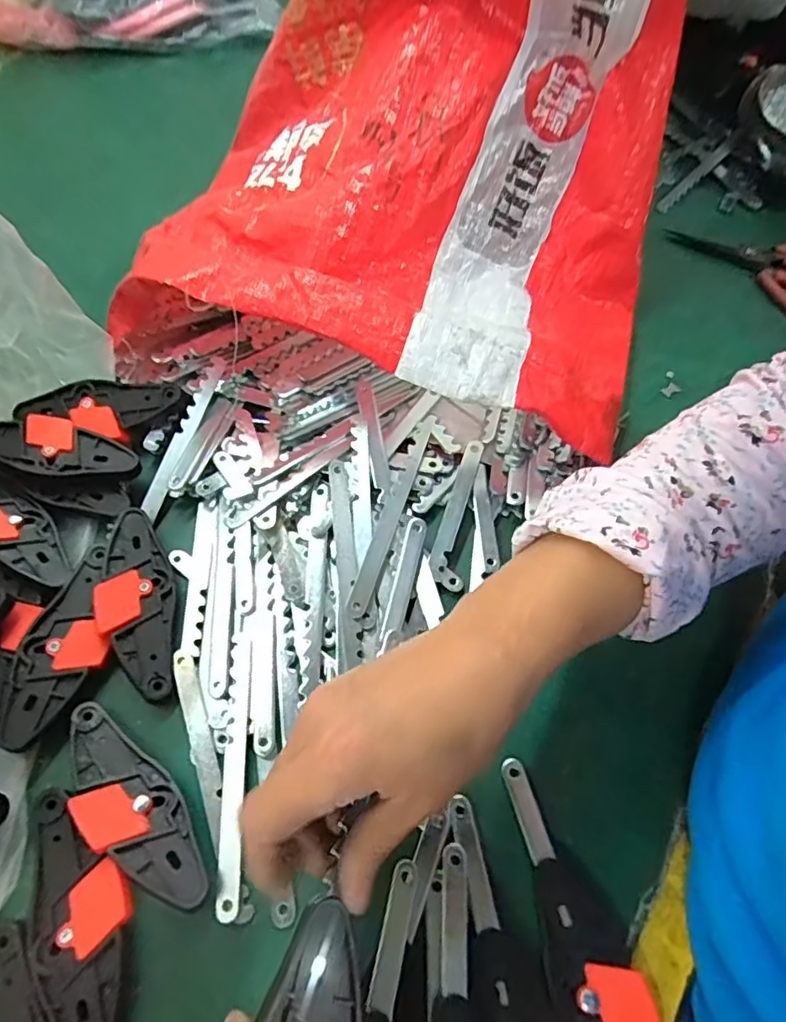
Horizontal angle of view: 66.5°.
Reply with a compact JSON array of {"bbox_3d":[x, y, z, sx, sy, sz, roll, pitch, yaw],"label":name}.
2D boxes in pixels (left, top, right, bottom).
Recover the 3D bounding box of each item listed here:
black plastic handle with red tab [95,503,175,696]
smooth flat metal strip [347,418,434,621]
[{"bbox_3d":[-0.163,0.056,0.379,0.041,0.013,0.123,-13,64,-10],"label":"black plastic handle with red tab"},{"bbox_3d":[0.000,-0.002,0.410,0.013,0.009,0.158,18,63,6],"label":"smooth flat metal strip"}]

